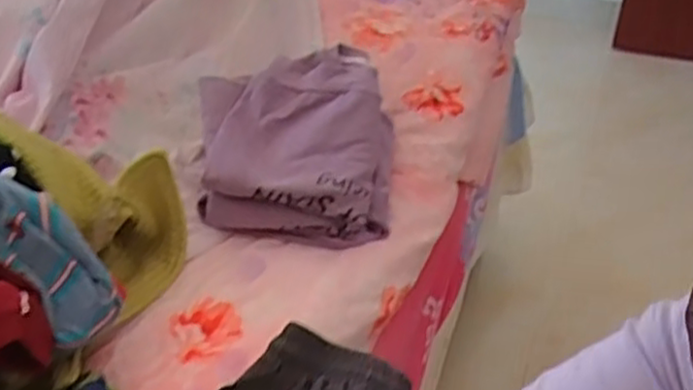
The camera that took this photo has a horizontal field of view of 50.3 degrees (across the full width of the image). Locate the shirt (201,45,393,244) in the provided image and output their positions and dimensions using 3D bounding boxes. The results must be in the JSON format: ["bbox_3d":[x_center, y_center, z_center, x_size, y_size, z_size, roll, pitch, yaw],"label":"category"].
[{"bbox_3d":[-0.057,-0.058,0.814,0.209,0.111,0.210,0,37,0],"label":"shirt"}]

